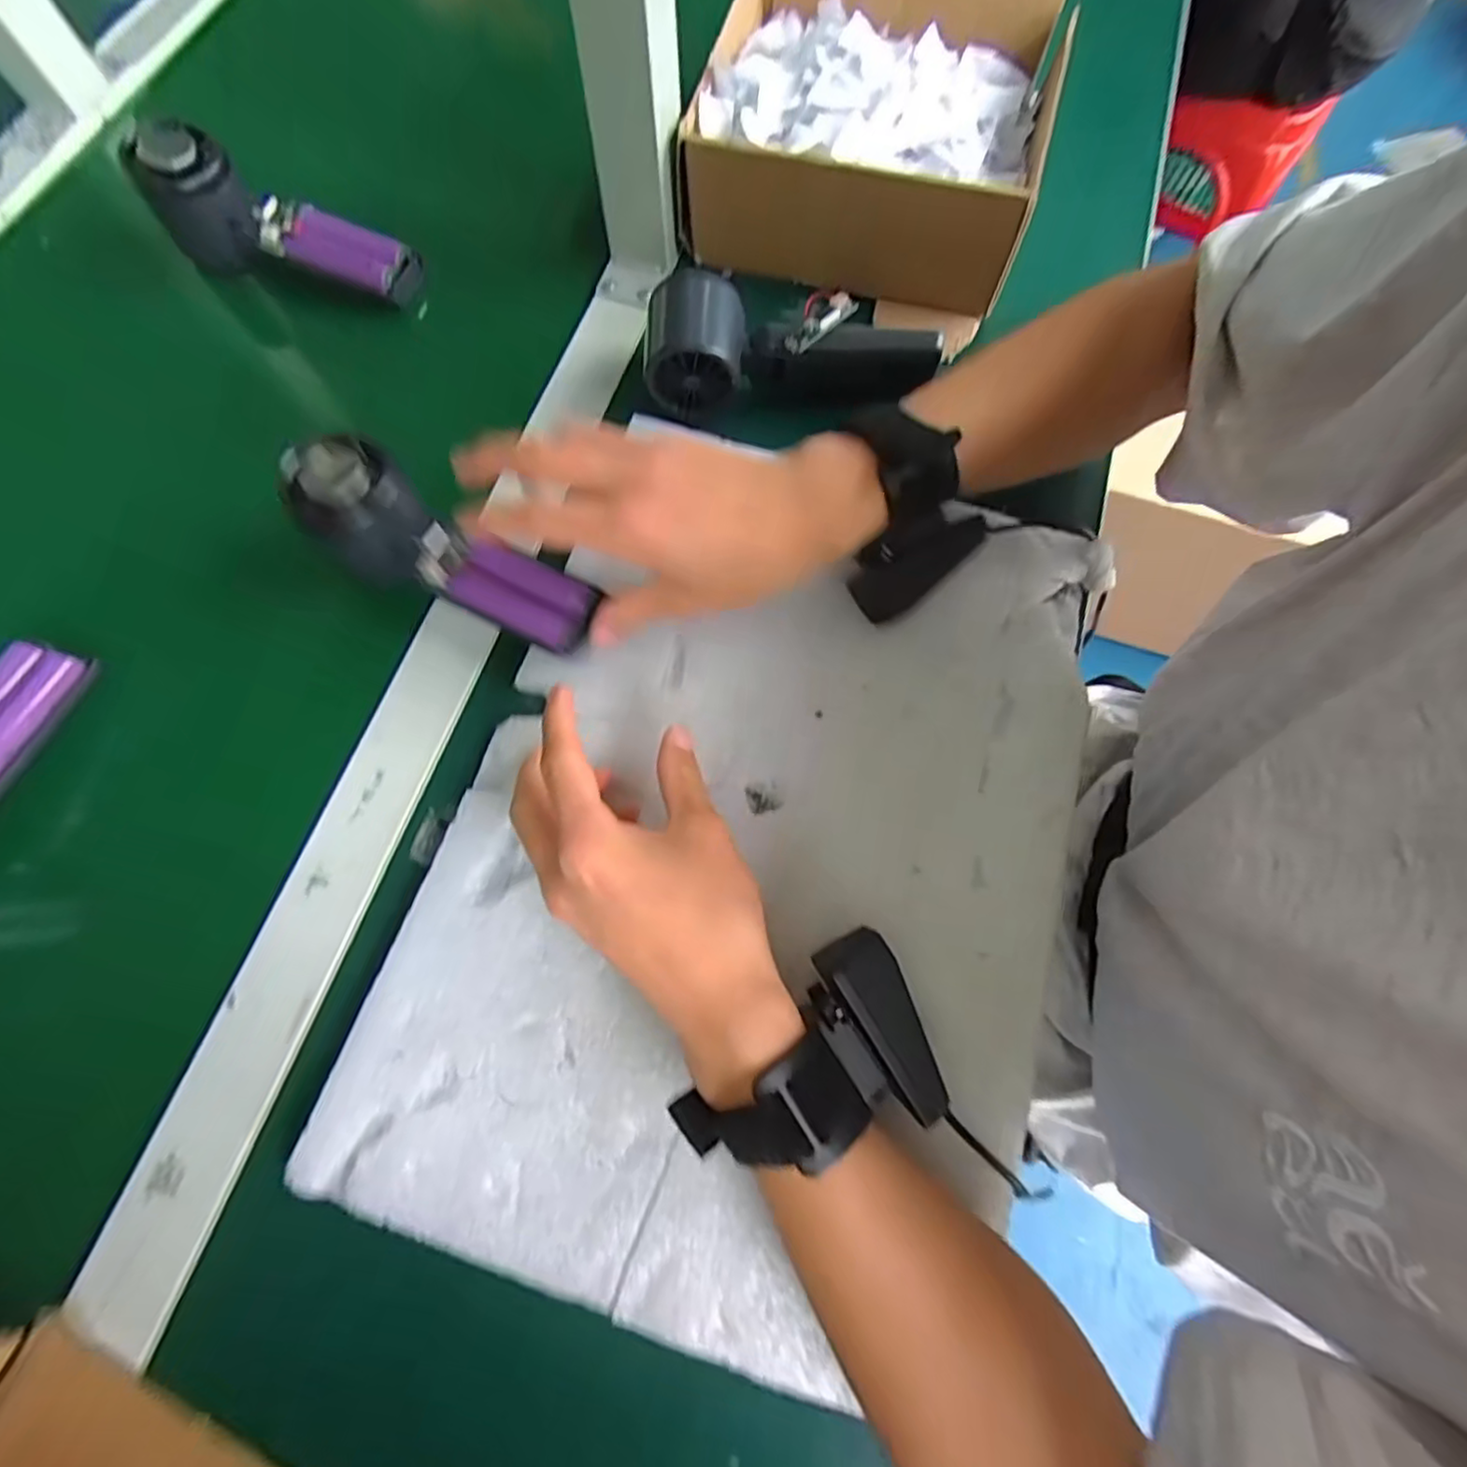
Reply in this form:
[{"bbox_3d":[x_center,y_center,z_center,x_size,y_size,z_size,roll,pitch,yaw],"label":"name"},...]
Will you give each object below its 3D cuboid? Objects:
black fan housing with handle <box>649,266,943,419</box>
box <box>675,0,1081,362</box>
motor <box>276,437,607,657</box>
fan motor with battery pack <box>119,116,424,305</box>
[{"bbox_3d":[0.033,-0.221,0.368,0.165,0.059,0.052,-1,72,-2],"label":"black fan housing with handle"},{"bbox_3d":[0.092,-0.397,0.419,0.202,0.080,0.243,16,72,4],"label":"box"},{"bbox_3d":[-0.141,-0.089,0.318,0.152,0.033,0.051,28,73,-2],"label":"motor"},{"bbox_3d":[-0.282,-0.314,0.396,0.156,0.050,0.056,18,72,4],"label":"fan motor with battery pack"}]

